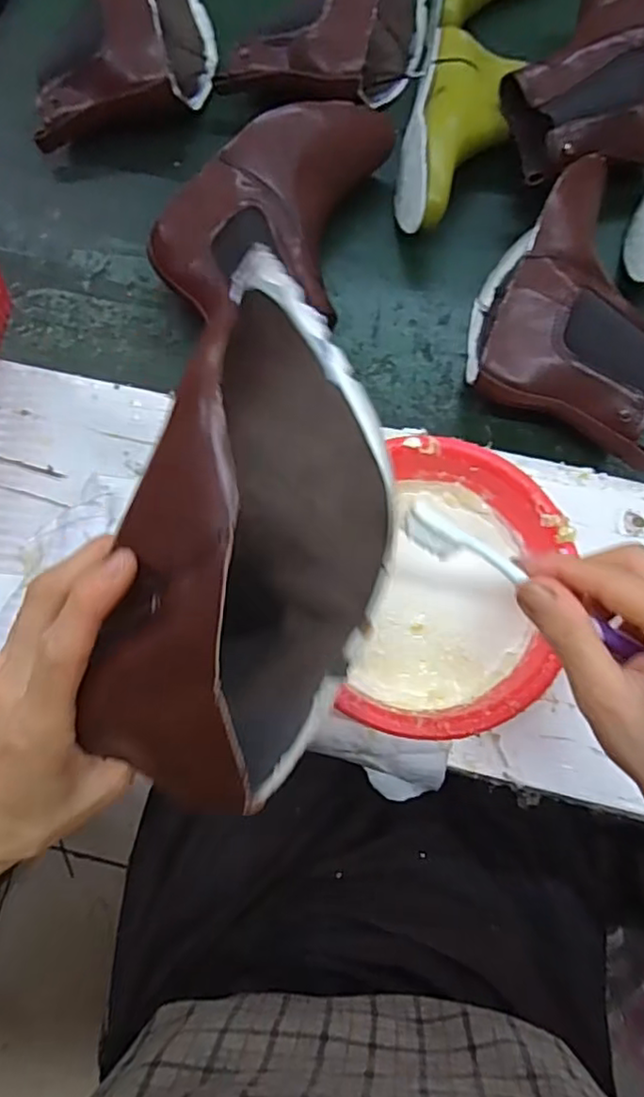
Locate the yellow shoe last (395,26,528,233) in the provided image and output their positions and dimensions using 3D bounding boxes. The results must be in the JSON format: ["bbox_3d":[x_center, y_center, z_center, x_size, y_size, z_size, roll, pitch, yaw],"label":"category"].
[{"bbox_3d":[0.124,-0.385,0.596,0.096,0.082,0.221,15,76,6],"label":"yellow shoe last"}]

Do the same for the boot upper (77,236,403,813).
[{"bbox_3d":[-0.023,-0.013,0.282,0.109,0.134,0.222,19,74,5],"label":"boot upper"}]

